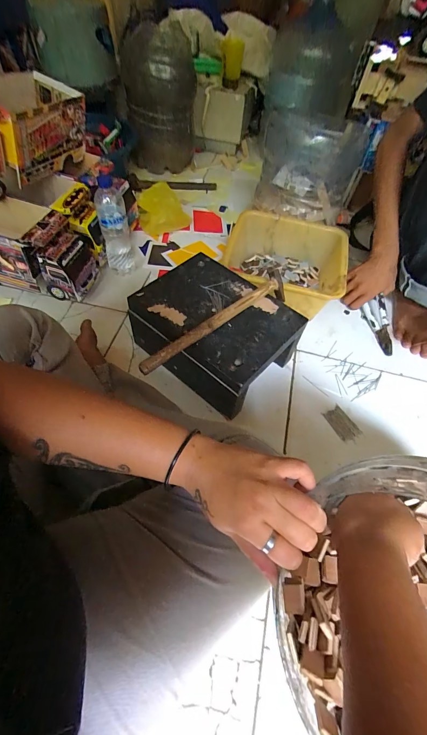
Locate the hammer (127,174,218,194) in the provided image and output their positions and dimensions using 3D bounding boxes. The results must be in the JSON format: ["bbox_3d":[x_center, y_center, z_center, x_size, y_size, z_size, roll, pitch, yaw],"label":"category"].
[{"bbox_3d":[-0.135,-0.633,1.059,0.295,0.031,0.061,-9,53,-11],"label":"hammer"}]

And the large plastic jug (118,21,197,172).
[{"bbox_3d":[-0.175,-0.832,1.012,0.221,0.372,0.213,-3,56,-7],"label":"large plastic jug"}]

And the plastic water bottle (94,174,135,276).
[{"bbox_3d":[-0.232,-0.324,0.739,0.070,0.212,0.064,-12,58,-13],"label":"plastic water bottle"}]

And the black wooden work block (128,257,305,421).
[{"bbox_3d":[-0.006,-0.065,0.629,0.278,0.139,0.237,38,61,19],"label":"black wooden work block"}]

